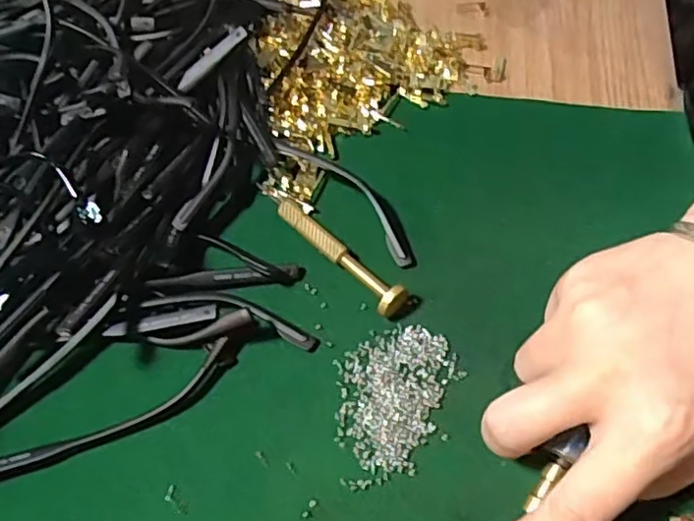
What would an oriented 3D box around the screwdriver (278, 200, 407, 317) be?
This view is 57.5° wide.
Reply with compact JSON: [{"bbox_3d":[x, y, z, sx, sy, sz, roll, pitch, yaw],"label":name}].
[{"bbox_3d":[-0.004,-0.003,0.284,0.011,0.013,0.075,-37,65,-19],"label":"screwdriver"}]

